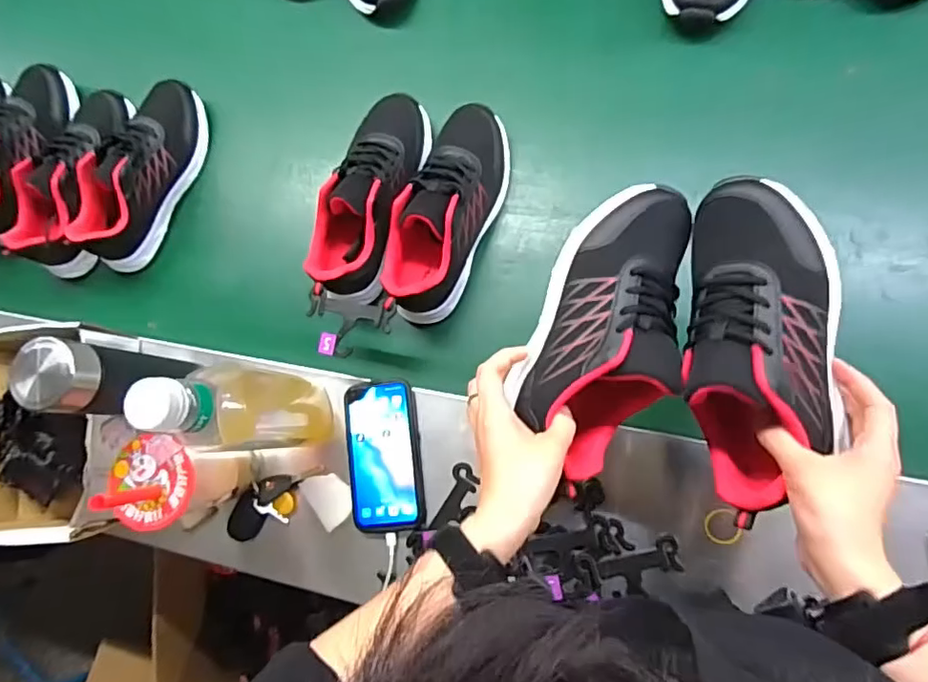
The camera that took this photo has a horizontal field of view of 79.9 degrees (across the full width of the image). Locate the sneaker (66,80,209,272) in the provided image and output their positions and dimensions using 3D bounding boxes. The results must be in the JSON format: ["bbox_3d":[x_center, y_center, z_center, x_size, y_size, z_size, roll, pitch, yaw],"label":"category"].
[{"bbox_3d":[-0.423,-0.221,0.715,0.095,0.082,0.246,26,90,6],"label":"sneaker"}]

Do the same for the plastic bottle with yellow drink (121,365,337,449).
[{"bbox_3d":[-0.206,0.069,0.536,0.076,0.246,0.081,-2,87,6],"label":"plastic bottle with yellow drink"}]

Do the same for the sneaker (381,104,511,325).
[{"bbox_3d":[-0.017,-0.146,0.635,0.095,0.101,0.256,24,90,6],"label":"sneaker"}]

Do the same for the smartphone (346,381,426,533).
[{"bbox_3d":[-0.088,0.127,0.616,0.081,0.013,0.161,-7,81,11],"label":"smartphone"}]

